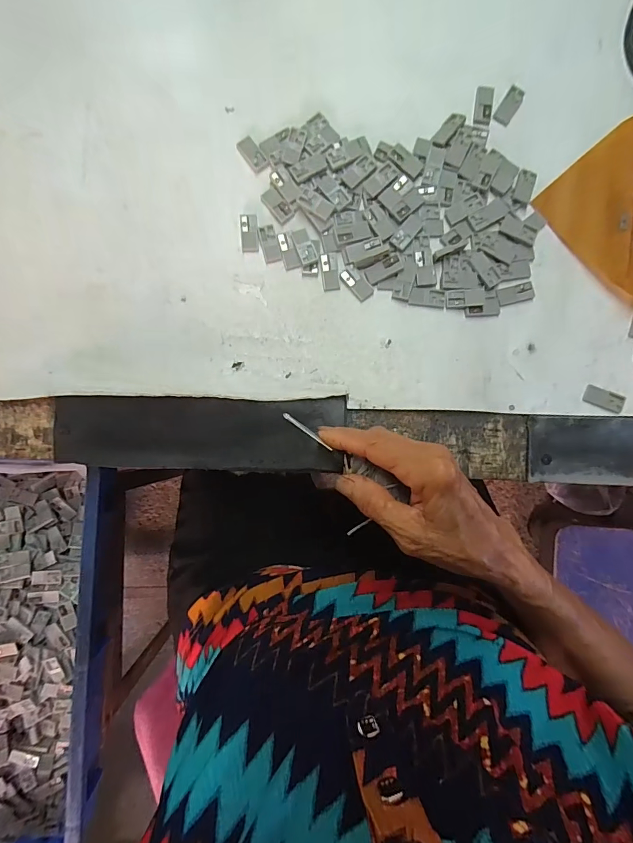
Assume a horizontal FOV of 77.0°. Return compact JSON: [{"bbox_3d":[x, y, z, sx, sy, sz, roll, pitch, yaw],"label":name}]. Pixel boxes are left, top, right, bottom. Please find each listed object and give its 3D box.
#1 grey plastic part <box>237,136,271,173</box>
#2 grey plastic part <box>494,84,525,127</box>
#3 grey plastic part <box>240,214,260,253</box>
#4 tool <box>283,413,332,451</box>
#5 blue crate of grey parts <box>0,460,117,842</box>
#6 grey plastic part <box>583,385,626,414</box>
[{"bbox_3d":[-0.050,-0.212,0.315,0.014,0.004,0.031,-36,87,-3],"label":"grey plastic part"},{"bbox_3d":[0.155,-0.253,0.318,0.013,0.004,0.030,31,86,2],"label":"grey plastic part"},{"bbox_3d":[-0.053,-0.149,0.312,0.014,0.004,0.030,-4,86,-1],"label":"grey plastic part"},{"bbox_3d":[-0.006,0.007,0.265,0.039,0.004,0.004,37,86,2],"label":"tool"},{"bbox_3d":[-0.378,0.259,0.412,0.299,0.068,0.437,5,86,0],"label":"blue crate of grey parts"},{"bbox_3d":[0.222,-0.018,0.305,0.028,0.004,0.015,24,86,1],"label":"grey plastic part"}]

